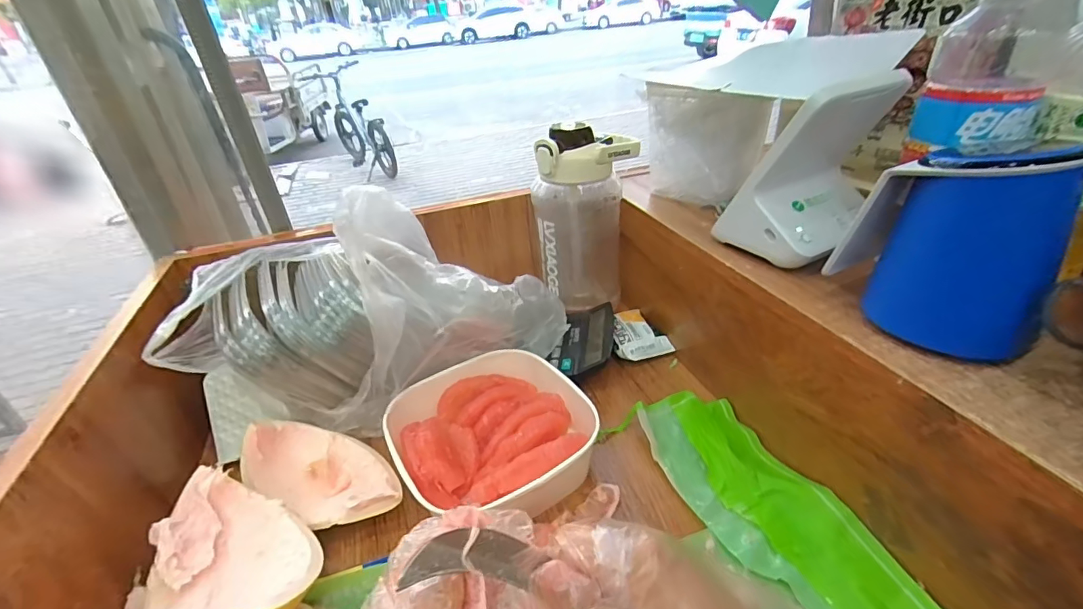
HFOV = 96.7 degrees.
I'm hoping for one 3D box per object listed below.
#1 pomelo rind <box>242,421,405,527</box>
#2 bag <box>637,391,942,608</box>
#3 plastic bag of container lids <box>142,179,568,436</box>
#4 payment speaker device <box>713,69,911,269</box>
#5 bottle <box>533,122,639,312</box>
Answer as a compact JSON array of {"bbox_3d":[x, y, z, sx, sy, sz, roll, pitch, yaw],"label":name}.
[{"bbox_3d":[-0.176,0.141,0.402,0.153,0.042,0.077,13,35,25],"label":"pomelo rind"},{"bbox_3d":[0.171,0.155,0.368,0.094,0.018,0.250,-13,33,-14],"label":"bag"},{"bbox_3d":[-0.156,-0.003,0.456,0.355,0.188,0.141,-5,32,-1],"label":"plastic bag of container lids"},{"bbox_3d":[0.223,-0.118,0.408,0.122,0.131,0.096,-27,38,-32],"label":"payment speaker device"},{"bbox_3d":[0.053,-0.098,0.580,0.116,0.210,0.077,-1,32,6],"label":"bottle"}]

